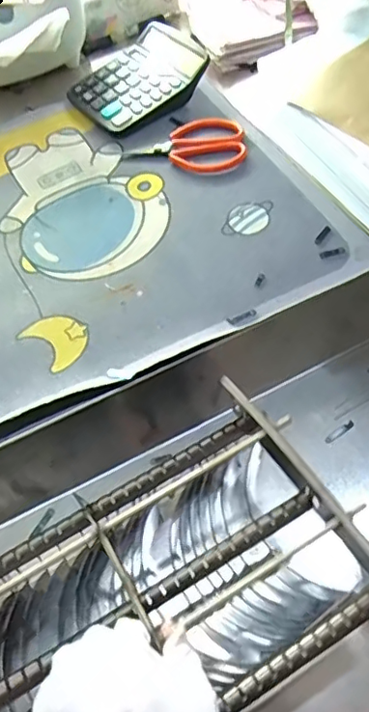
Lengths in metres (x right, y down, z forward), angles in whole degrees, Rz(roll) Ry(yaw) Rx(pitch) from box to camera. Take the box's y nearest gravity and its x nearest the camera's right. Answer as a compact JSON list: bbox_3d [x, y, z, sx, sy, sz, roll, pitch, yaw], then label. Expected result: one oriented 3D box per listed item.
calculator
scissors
[{"bbox_3d":[-0.053,-0.325,0.660,0.149,0.035,0.120,-35,61,-16],"label":"calculator"},{"bbox_3d":[0.002,-0.219,0.603,0.122,0.016,0.071,-6,57,1],"label":"scissors"}]

